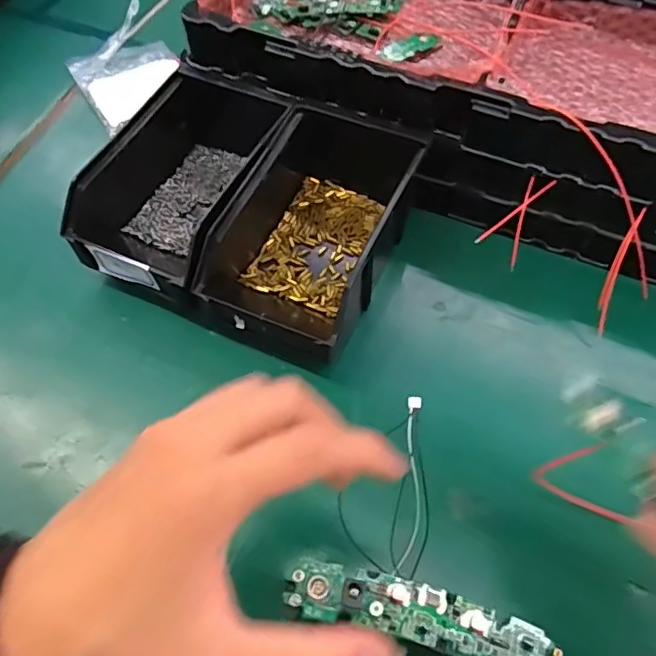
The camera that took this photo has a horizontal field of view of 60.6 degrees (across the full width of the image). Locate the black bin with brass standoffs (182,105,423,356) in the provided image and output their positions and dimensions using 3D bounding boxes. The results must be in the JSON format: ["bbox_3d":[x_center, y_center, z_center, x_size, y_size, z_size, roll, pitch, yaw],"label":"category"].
[{"bbox_3d":[-0.009,-0.081,0.410,0.105,0.069,0.194,20,62,12],"label":"black bin with brass standoffs"}]

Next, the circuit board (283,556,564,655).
[{"bbox_3d":[0.040,0.122,0.238,0.115,0.014,0.025,13,61,9],"label":"circuit board"}]

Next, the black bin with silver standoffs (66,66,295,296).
[{"bbox_3d":[-0.098,-0.126,0.437,0.103,0.074,0.214,21,62,13],"label":"black bin with silver standoffs"}]

